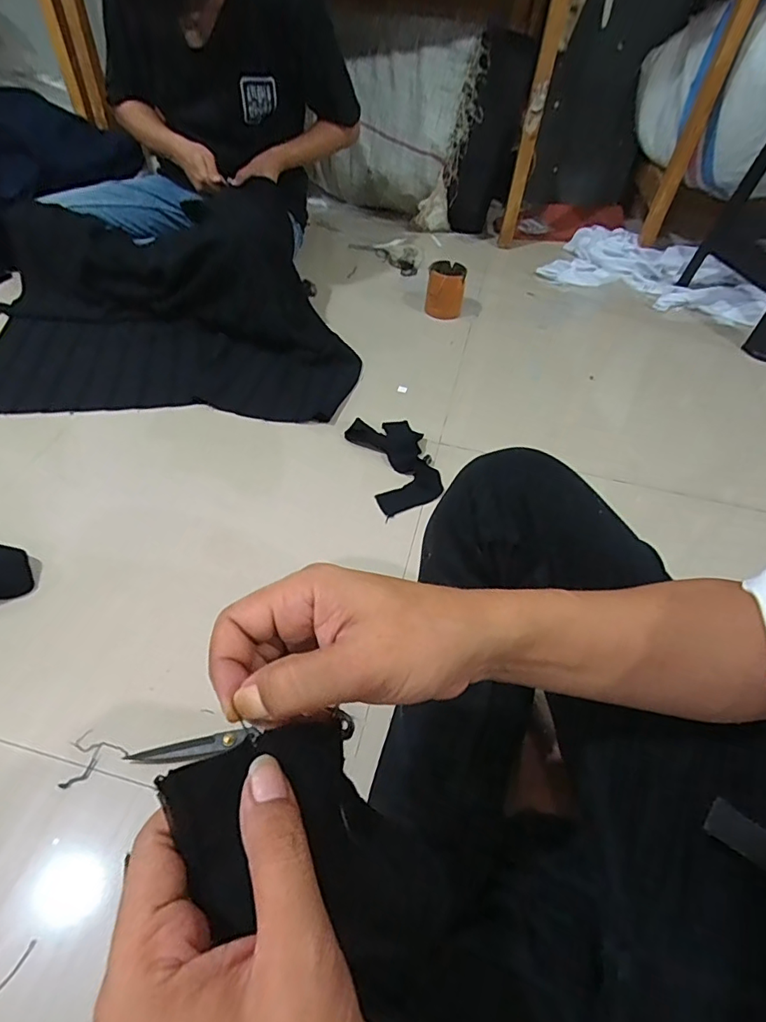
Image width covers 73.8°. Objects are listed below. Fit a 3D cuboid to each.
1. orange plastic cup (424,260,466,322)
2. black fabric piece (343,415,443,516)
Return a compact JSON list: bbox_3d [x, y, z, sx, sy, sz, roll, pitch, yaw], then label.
[{"bbox_3d":[0.138,-0.488,1.123,0.082,0.105,0.089,13,51,5],"label":"orange plastic cup"},{"bbox_3d":[0.021,-0.085,0.834,0.116,0.013,0.193,-15,54,-17],"label":"black fabric piece"}]

